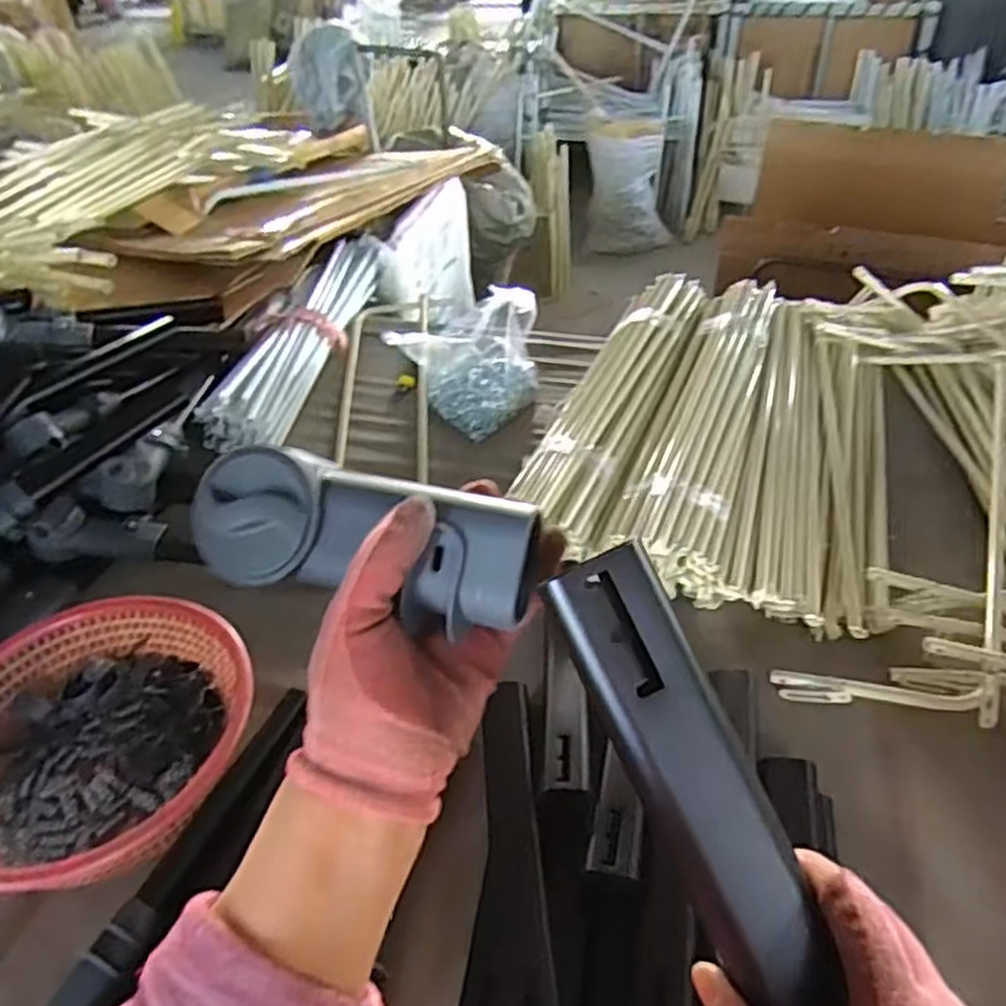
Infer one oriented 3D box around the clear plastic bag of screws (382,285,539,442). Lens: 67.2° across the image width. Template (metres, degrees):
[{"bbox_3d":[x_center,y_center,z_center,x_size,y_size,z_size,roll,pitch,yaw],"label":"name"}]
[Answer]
[{"bbox_3d":[-0.048,-0.257,1.254,0.212,0.121,0.295,-21,45,-19],"label":"clear plastic bag of screws"}]

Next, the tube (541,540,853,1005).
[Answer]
[{"bbox_3d":[0.081,0.117,0.311,0.043,0.021,0.203,-23,85,-21],"label":"tube"}]

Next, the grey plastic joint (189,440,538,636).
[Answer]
[{"bbox_3d":[-0.062,0.017,0.359,0.159,0.045,0.062,11,85,13],"label":"grey plastic joint"}]

